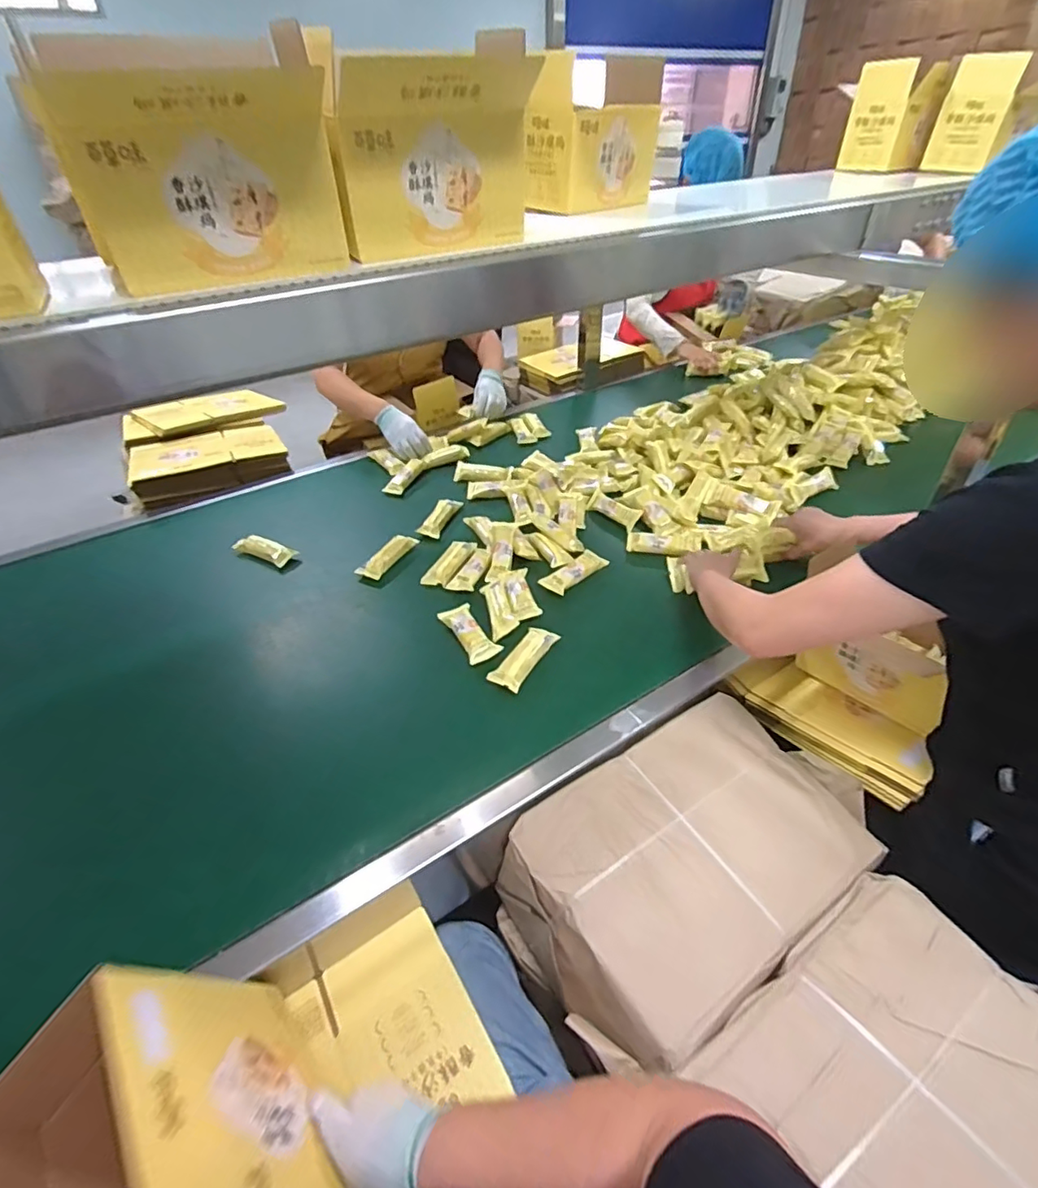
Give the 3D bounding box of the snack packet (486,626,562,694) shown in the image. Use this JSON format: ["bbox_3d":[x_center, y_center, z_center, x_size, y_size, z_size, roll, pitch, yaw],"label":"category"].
[{"bbox_3d":[0.009,0.096,0.851,0.046,0.030,0.132,20,48,25],"label":"snack packet"}]

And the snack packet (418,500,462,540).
[{"bbox_3d":[-0.166,-0.163,1.182,0.045,0.029,0.136,12,45,17],"label":"snack packet"}]

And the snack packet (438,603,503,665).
[{"bbox_3d":[-0.080,0.063,0.898,0.055,0.014,0.131,-25,47,-20],"label":"snack packet"}]

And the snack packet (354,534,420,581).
[{"bbox_3d":[-0.253,-0.076,1.081,0.047,0.030,0.134,20,48,24],"label":"snack packet"}]

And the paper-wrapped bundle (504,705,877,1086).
[{"bbox_3d":[0.214,0.333,0.696,0.440,0.143,0.264,-26,47,-21],"label":"paper-wrapped bundle"}]

